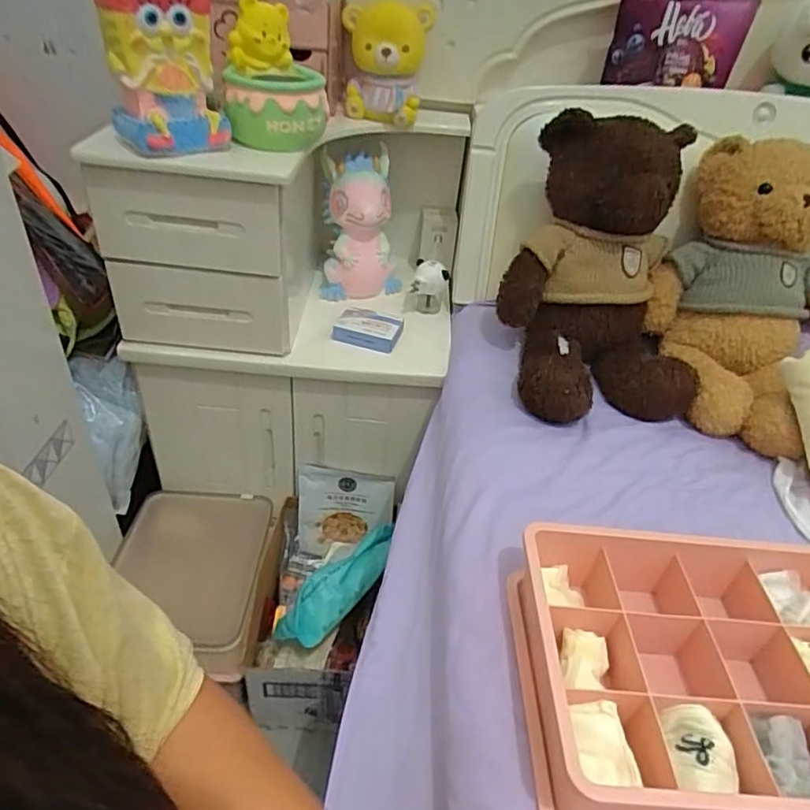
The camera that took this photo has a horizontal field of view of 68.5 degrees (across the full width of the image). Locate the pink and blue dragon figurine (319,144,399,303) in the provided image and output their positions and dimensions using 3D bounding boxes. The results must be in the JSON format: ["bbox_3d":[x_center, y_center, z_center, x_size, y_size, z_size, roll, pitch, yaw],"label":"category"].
[{"bbox_3d":[-0.071,-0.300,1.018,0.140,0.222,0.086,3,38,-3],"label":"pink and blue dragon figurine"}]

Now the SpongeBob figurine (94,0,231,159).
[{"bbox_3d":[-0.277,-0.389,0.687,0.122,0.173,0.065,-9,41,-21],"label":"SpongeBob figurine"}]

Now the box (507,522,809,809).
[{"bbox_3d":[0.249,0.219,0.484,0.289,0.076,0.222,6,37,-3],"label":"box"}]

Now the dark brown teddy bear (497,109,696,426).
[{"bbox_3d":[0.265,-0.171,0.791,0.241,0.314,0.289,3,38,-6],"label":"dark brown teddy bear"}]

